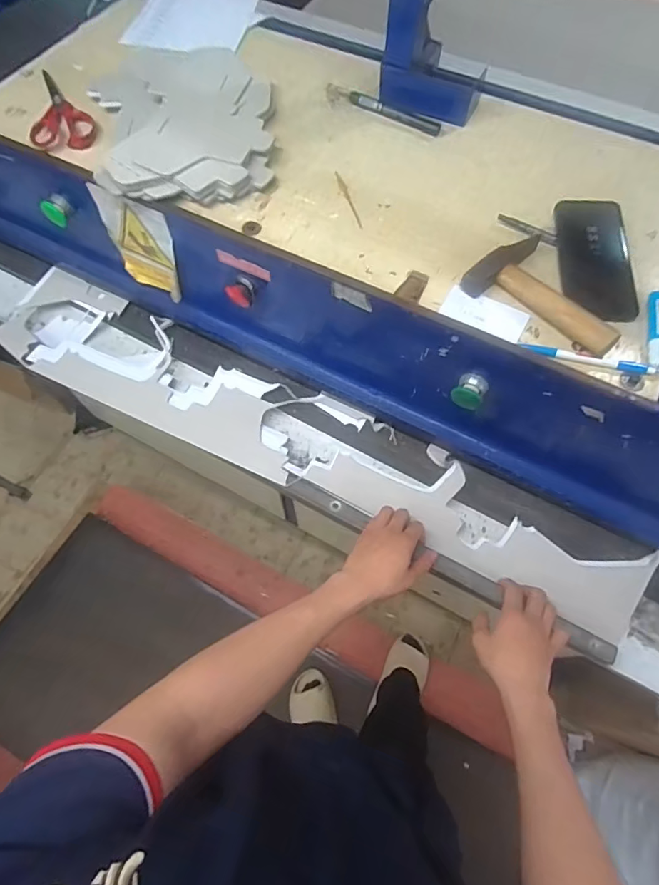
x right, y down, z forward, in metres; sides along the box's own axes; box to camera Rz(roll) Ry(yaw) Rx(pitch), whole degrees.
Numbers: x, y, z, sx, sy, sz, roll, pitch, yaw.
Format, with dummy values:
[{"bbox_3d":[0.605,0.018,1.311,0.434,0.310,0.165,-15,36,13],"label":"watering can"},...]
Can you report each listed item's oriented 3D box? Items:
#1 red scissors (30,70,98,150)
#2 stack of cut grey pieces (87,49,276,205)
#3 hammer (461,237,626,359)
[{"bbox_3d":[-0.393,-0.477,0.694,0.085,0.006,0.207,-24,65,-12],"label":"red scissors"},{"bbox_3d":[-0.203,-0.461,0.668,0.243,0.032,0.347,-12,63,-6],"label":"stack of cut grey pieces"},{"bbox_3d":[0.246,-0.171,0.539,0.172,0.025,0.099,35,68,17],"label":"hammer"}]

